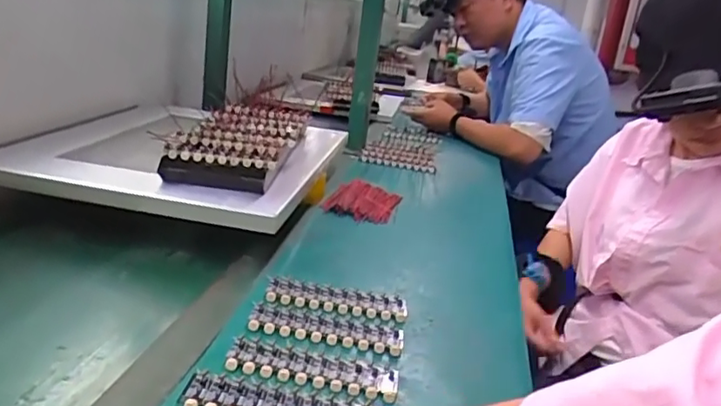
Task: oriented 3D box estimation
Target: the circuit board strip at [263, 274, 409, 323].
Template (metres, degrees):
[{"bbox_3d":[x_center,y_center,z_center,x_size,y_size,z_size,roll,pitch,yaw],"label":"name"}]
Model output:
[{"bbox_3d":[-0.025,0.106,0.639,0.154,0.012,0.050,7,19,0],"label":"circuit board strip"}]

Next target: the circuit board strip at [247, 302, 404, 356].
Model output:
[{"bbox_3d":[-0.035,0.126,0.582,0.154,0.005,0.054,9,19,7],"label":"circuit board strip"}]

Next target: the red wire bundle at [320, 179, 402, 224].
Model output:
[{"bbox_3d":[0.006,-0.005,0.952,0.100,0.029,0.154,12,20,14],"label":"red wire bundle"}]

